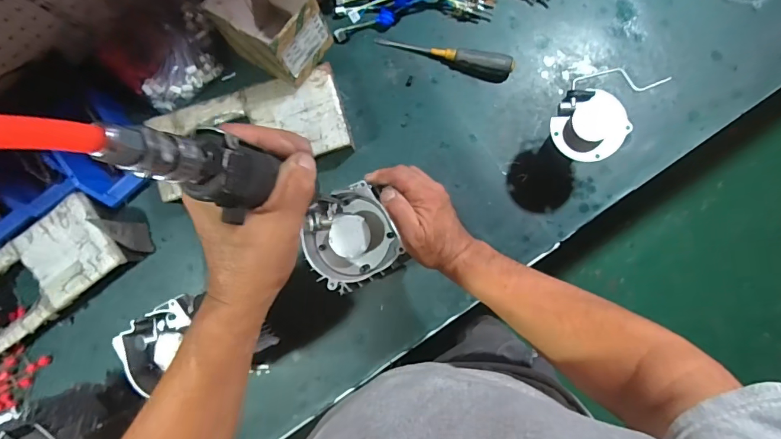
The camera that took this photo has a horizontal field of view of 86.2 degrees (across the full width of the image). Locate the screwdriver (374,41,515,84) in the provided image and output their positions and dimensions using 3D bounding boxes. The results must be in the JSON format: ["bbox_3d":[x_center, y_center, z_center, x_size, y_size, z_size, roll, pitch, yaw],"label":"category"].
[{"bbox_3d":[0.086,-0.266,0.677,0.224,0.029,0.034,15,88,7],"label":"screwdriver"}]

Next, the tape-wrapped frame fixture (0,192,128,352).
[{"bbox_3d":[-0.620,0.111,0.719,0.355,0.049,0.146,-35,83,3],"label":"tape-wrapped frame fixture"}]

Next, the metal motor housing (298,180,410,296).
[{"bbox_3d":[-0.051,0.023,0.512,0.109,0.045,0.112,-26,88,4],"label":"metal motor housing"}]

